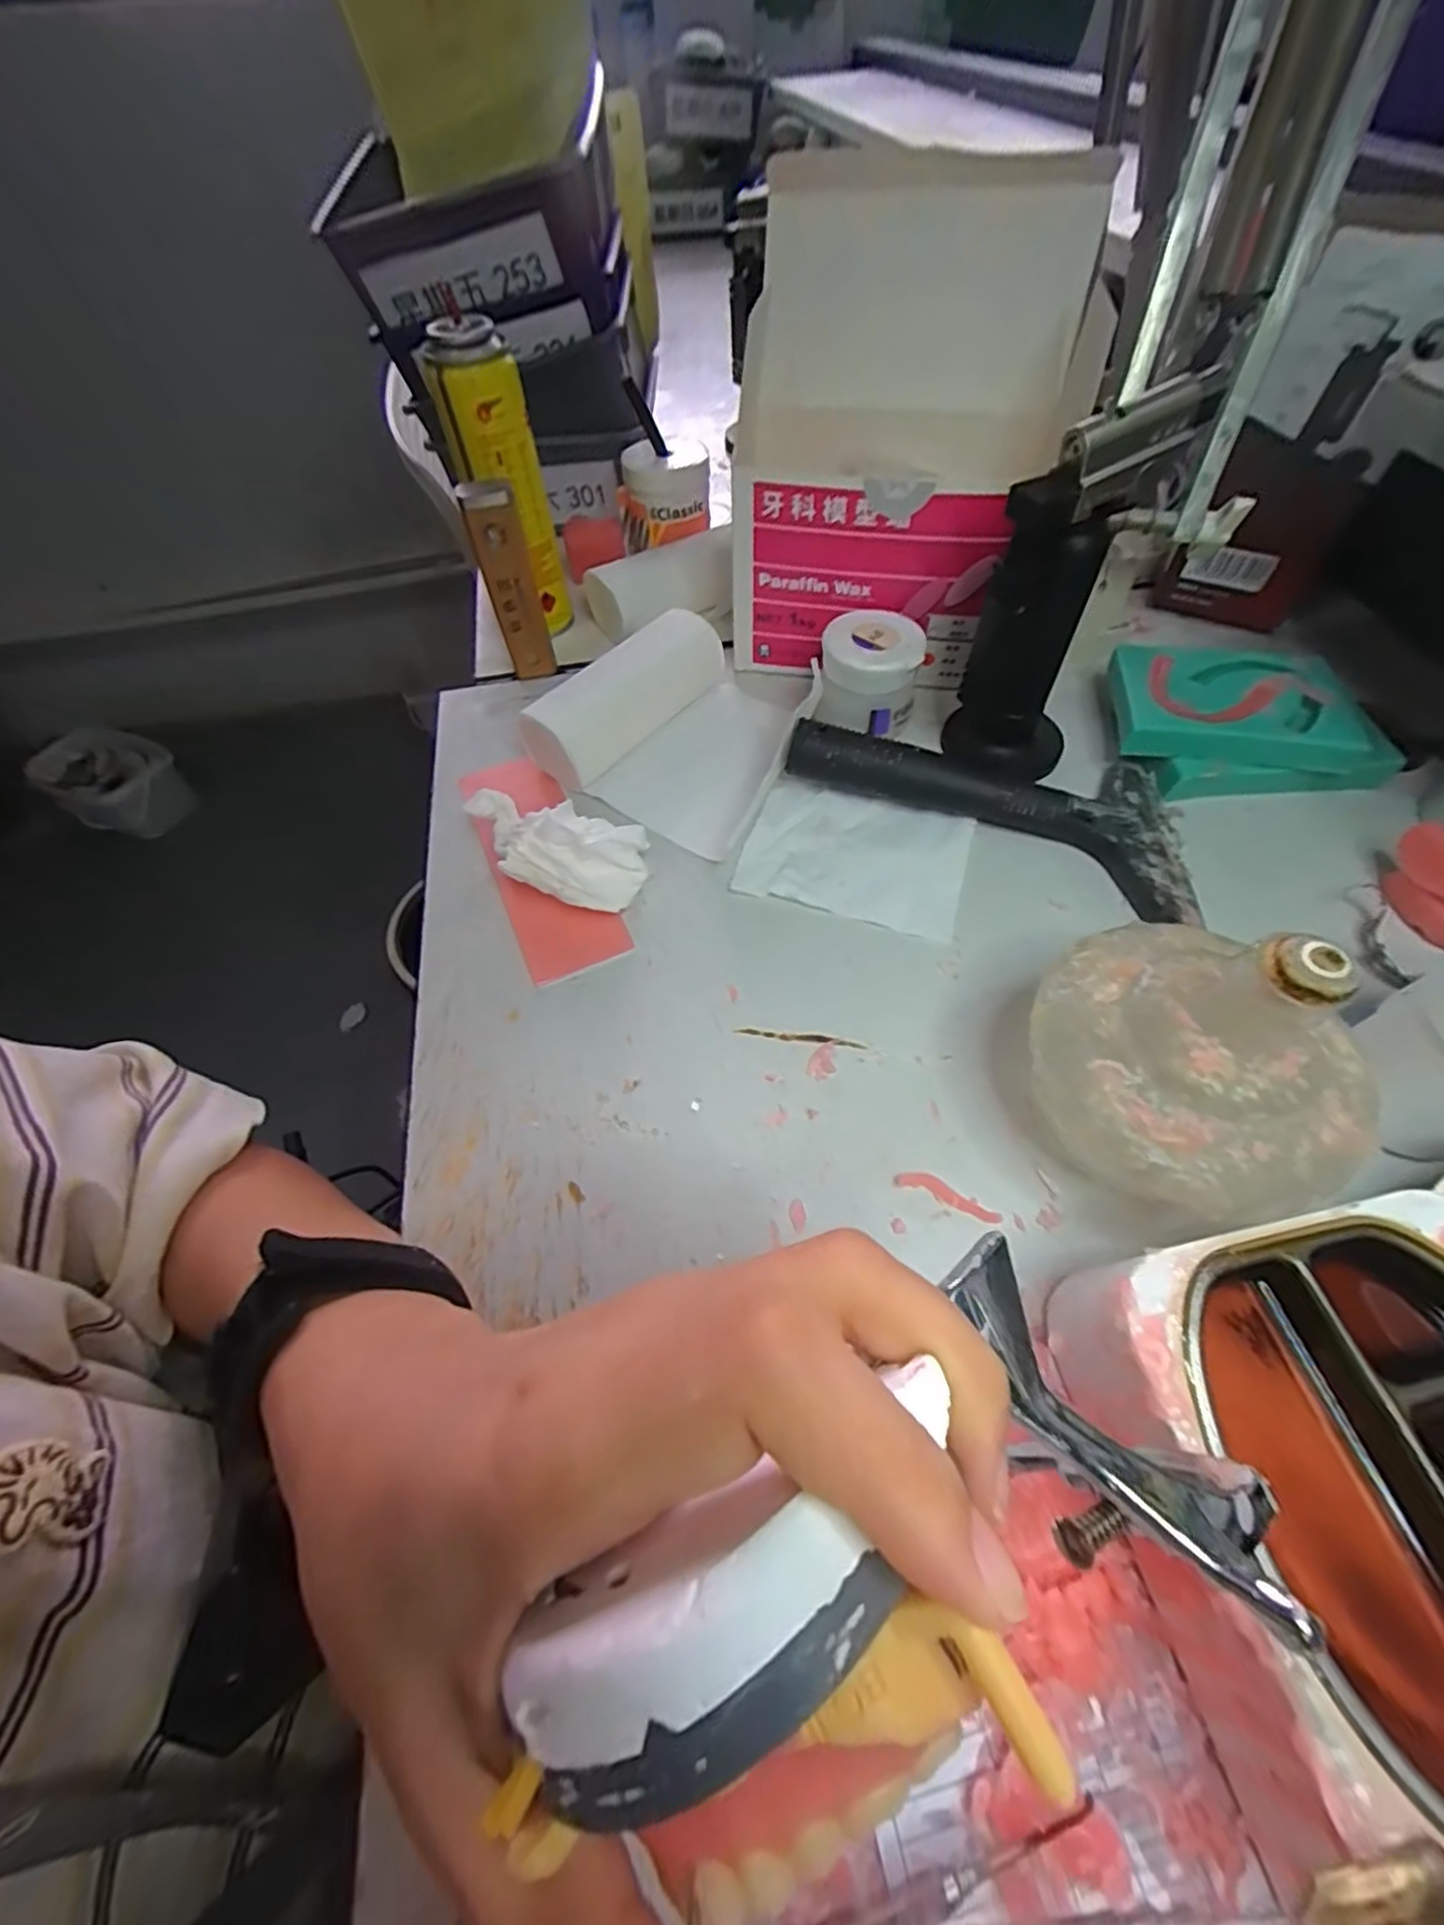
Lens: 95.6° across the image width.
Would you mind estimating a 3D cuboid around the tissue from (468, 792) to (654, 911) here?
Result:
[{"bbox_3d":[-0.078,-0.053,0.300,0.081,0.038,0.039,17,60,13],"label":"tissue"}]

